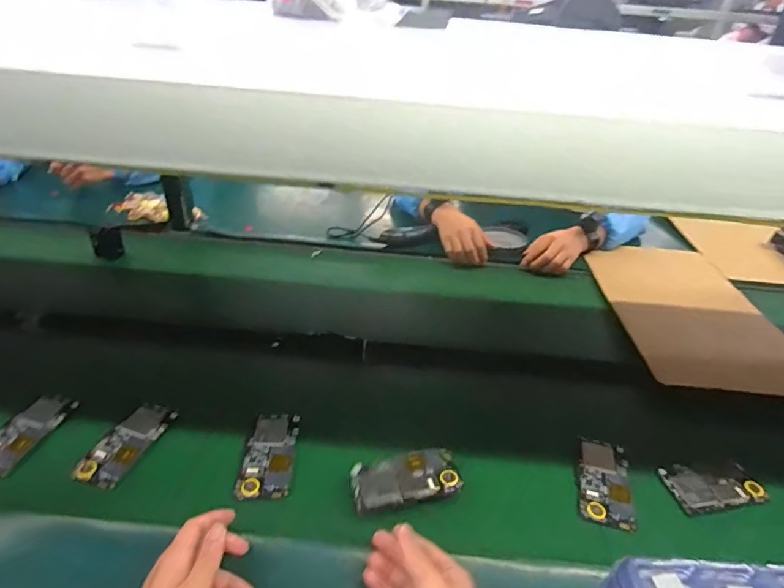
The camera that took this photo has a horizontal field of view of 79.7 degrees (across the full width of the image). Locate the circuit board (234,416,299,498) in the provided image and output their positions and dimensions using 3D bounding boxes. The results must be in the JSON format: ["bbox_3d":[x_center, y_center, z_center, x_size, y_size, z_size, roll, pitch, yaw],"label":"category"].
[{"bbox_3d":[-0.157,0.208,0.606,0.060,0.016,0.123,3,37,-3],"label":"circuit board"}]

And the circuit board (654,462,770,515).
[{"bbox_3d":[0.415,0.246,0.605,0.116,0.007,0.063,-2,38,-10],"label":"circuit board"}]

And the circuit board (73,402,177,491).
[{"bbox_3d":[-0.341,0.190,0.608,0.059,0.016,0.124,15,38,12],"label":"circuit board"}]

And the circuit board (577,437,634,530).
[{"bbox_3d":[0.272,0.241,0.600,0.063,0.013,0.117,15,38,12],"label":"circuit board"}]

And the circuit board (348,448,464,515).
[{"bbox_3d":[0.016,0.217,0.556,0.124,0.012,0.067,-8,32,-8],"label":"circuit board"}]

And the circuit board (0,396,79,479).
[{"bbox_3d":[-0.479,0.181,0.610,0.061,0.019,0.121,14,38,11],"label":"circuit board"}]

